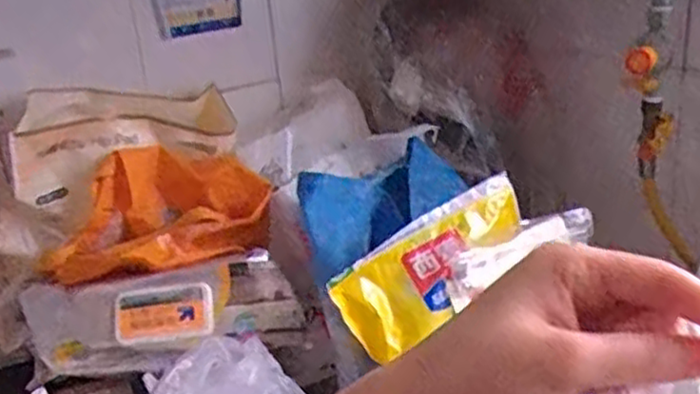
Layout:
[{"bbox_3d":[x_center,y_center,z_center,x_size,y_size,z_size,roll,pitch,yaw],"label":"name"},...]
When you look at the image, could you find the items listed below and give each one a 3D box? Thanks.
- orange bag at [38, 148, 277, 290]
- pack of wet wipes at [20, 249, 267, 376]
[{"bbox_3d":[-0.201,0.014,0.774,0.235,0.120,0.079,-11,23,-16],"label":"orange bag"},{"bbox_3d":[-0.208,0.123,0.774,0.251,0.050,0.105,-13,67,-13],"label":"pack of wet wipes"}]

